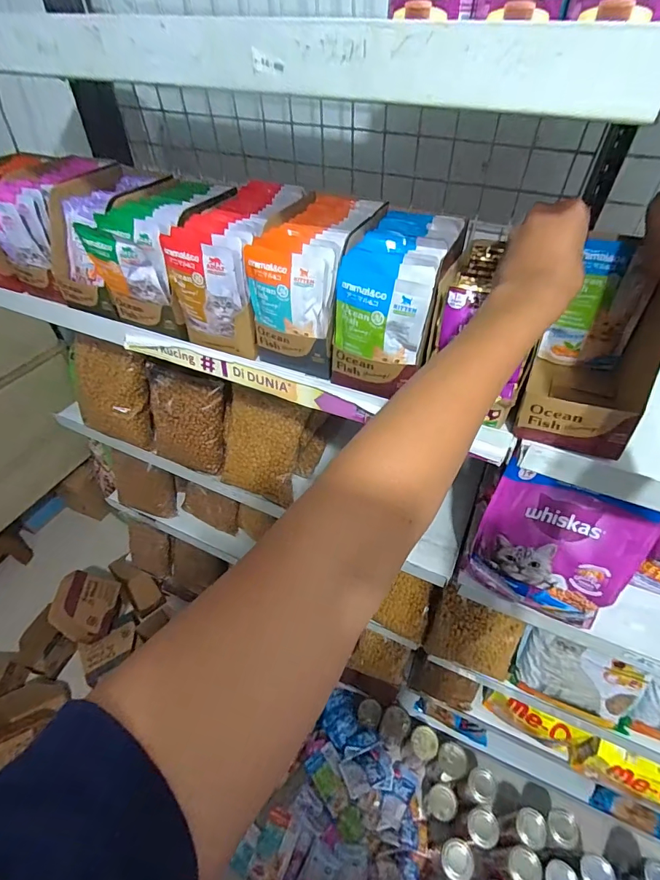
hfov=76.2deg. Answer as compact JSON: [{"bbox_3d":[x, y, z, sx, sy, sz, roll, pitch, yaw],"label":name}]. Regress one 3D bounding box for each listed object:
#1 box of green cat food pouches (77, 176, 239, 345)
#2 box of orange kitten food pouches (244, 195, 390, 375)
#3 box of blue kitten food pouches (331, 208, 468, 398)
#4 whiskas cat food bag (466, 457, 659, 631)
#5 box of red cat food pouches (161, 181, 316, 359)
[{"bbox_3d":[-0.220,-0.254,0.572,0.115,0.141,0.201,14,46,13],"label":"box of green cat food pouches"},{"bbox_3d":[-0.020,-0.204,0.531,0.123,0.159,0.189,17,47,16],"label":"box of orange kitten food pouches"},{"bbox_3d":[0.077,-0.161,0.489,0.105,0.130,0.178,18,48,17],"label":"box of blue kitten food pouches"},{"bbox_3d":[0.296,0.146,0.562,0.183,0.193,0.078,19,48,18],"label":"whiskas cat food bag"},{"bbox_3d":[-0.122,-0.237,0.555,0.132,0.156,0.210,15,47,14],"label":"box of red cat food pouches"}]

